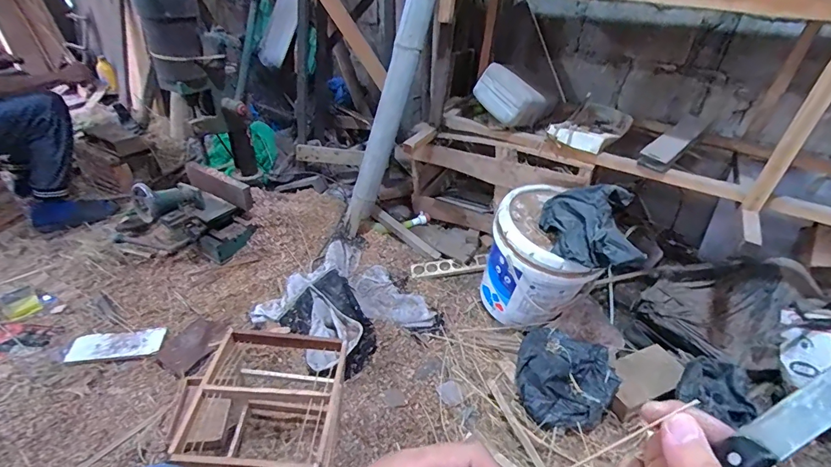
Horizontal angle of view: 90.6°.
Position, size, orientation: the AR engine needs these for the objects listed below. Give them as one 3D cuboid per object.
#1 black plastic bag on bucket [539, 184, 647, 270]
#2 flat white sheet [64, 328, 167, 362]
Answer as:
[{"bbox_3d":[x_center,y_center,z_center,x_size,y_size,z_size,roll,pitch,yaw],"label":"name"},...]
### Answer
[{"bbox_3d":[0.409,-0.025,0.961,0.180,0.131,0.210,4,35,1],"label":"black plastic bag on bucket"},{"bbox_3d":[-0.774,0.287,1.068,0.214,0.012,0.077,-4,44,-12],"label":"flat white sheet"}]

